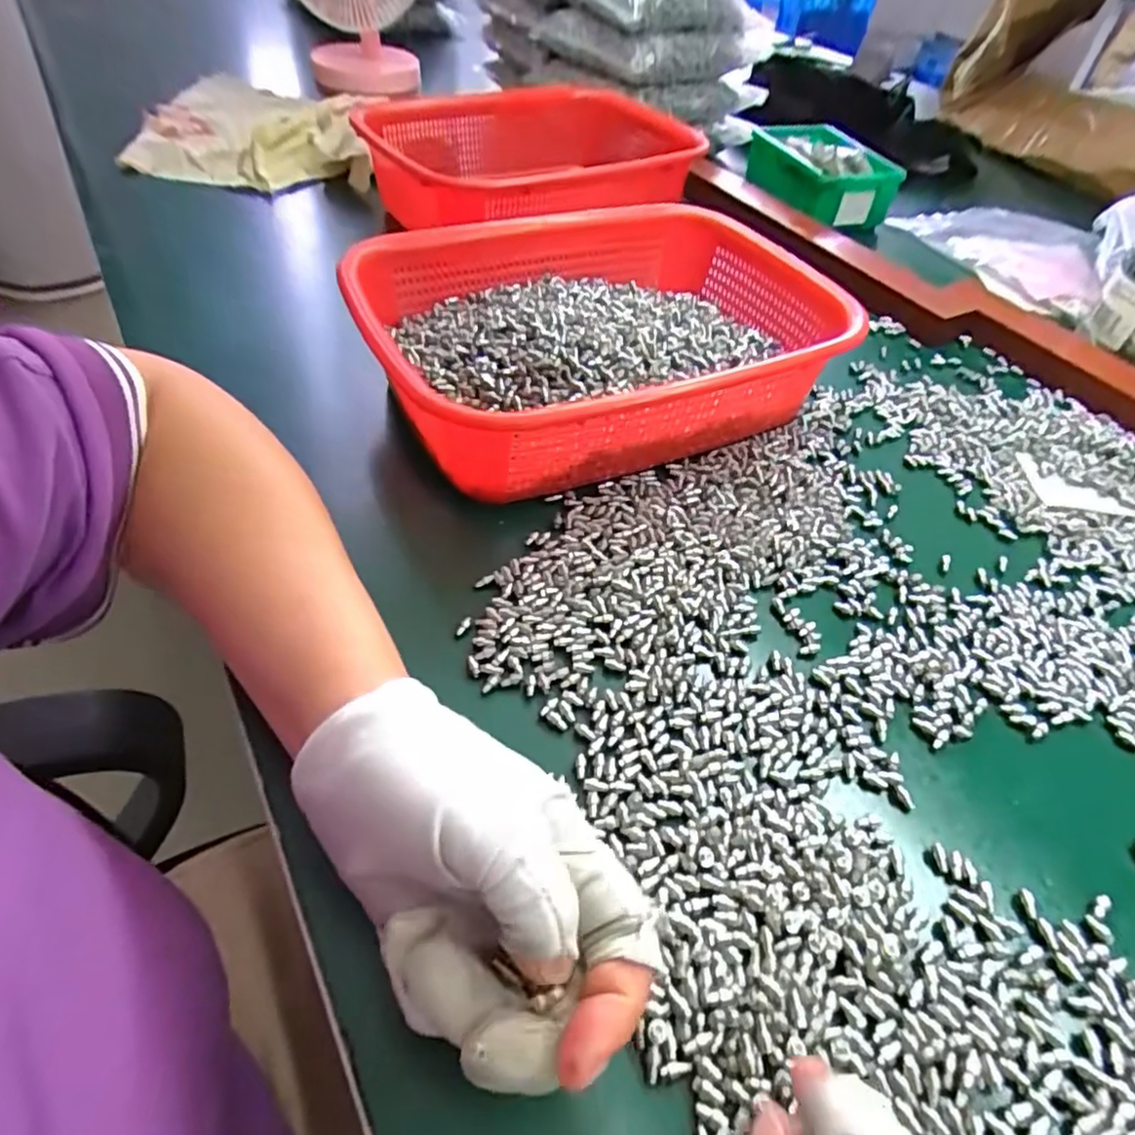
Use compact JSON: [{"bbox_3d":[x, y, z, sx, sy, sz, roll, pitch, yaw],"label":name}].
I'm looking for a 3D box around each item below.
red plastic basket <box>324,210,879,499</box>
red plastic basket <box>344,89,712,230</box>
[{"bbox_3d":[0.018,-0.144,0.419,0.280,0.077,0.212,-19,52,-21],"label":"red plastic basket"},{"bbox_3d":[-0.029,-0.385,0.616,0.314,0.064,0.234,-23,53,-24],"label":"red plastic basket"}]

